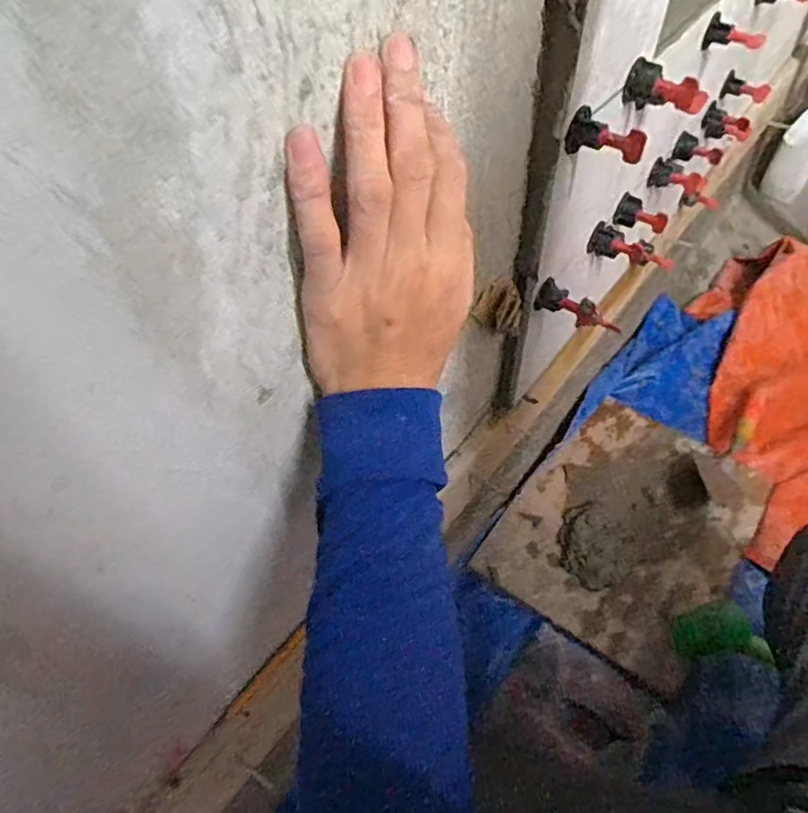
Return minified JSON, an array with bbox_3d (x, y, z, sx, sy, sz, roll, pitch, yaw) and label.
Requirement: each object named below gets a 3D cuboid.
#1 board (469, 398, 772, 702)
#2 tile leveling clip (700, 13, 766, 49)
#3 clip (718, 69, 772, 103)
[{"bbox_3d":[0.357,0.185,0.941,0.318,0.031,0.418,30,59,23],"label":"board"},{"bbox_3d":[0.312,-0.349,0.553,0.051,0.024,0.029,26,58,20],"label":"tile leveling clip"},{"bbox_3d":[0.408,-0.378,0.702,0.052,0.028,0.029,24,57,19],"label":"clip"}]

